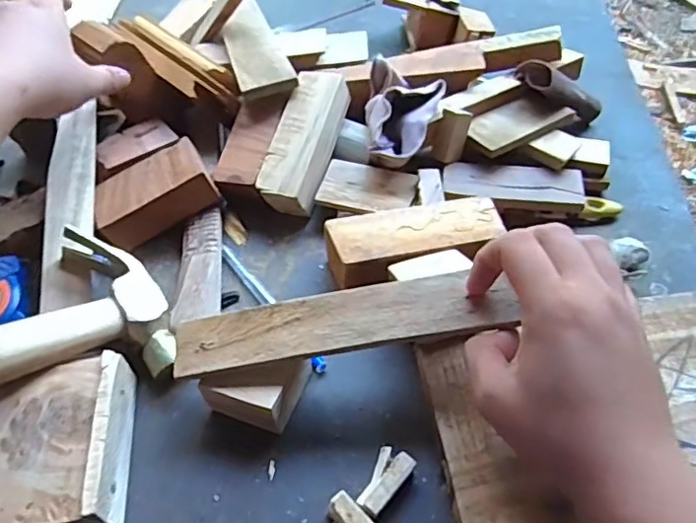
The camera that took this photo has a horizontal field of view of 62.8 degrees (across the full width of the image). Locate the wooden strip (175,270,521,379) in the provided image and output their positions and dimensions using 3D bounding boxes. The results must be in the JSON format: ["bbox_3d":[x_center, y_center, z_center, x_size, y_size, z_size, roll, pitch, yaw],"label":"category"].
[{"bbox_3d":[-0.005,0.036,0.333,0.194,0.006,0.036,-10,64,5],"label":"wooden strip"}]

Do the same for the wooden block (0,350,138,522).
[{"bbox_3d":[-0.176,0.106,0.325,0.099,0.034,0.100,-5,53,-4],"label":"wooden block"}]

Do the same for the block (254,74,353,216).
[{"bbox_3d":[-0.036,-0.098,0.469,0.045,0.034,0.121,15,72,8],"label":"block"}]

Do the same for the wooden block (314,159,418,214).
[{"bbox_3d":[0.016,-0.059,0.456,0.074,0.007,0.051,12,54,8],"label":"wooden block"}]

